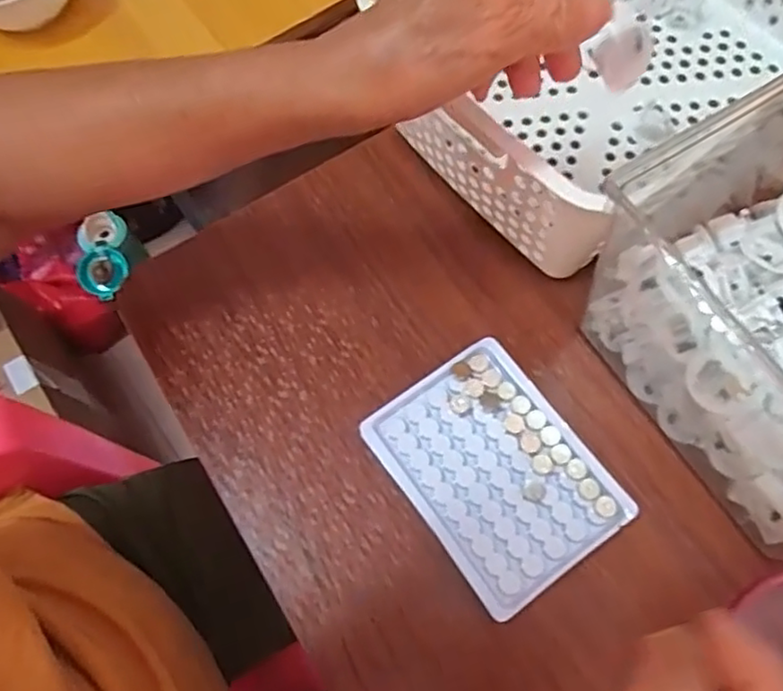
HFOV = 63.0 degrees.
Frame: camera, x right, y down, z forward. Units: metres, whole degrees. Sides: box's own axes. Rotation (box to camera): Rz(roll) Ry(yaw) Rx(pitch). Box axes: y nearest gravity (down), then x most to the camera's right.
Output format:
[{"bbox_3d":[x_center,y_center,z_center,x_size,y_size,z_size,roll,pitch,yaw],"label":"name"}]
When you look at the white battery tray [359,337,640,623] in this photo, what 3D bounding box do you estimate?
[{"bbox_3d":[0.058,0.073,0.368,0.096,0.028,0.128,-34,71,-10],"label":"white battery tray"}]

